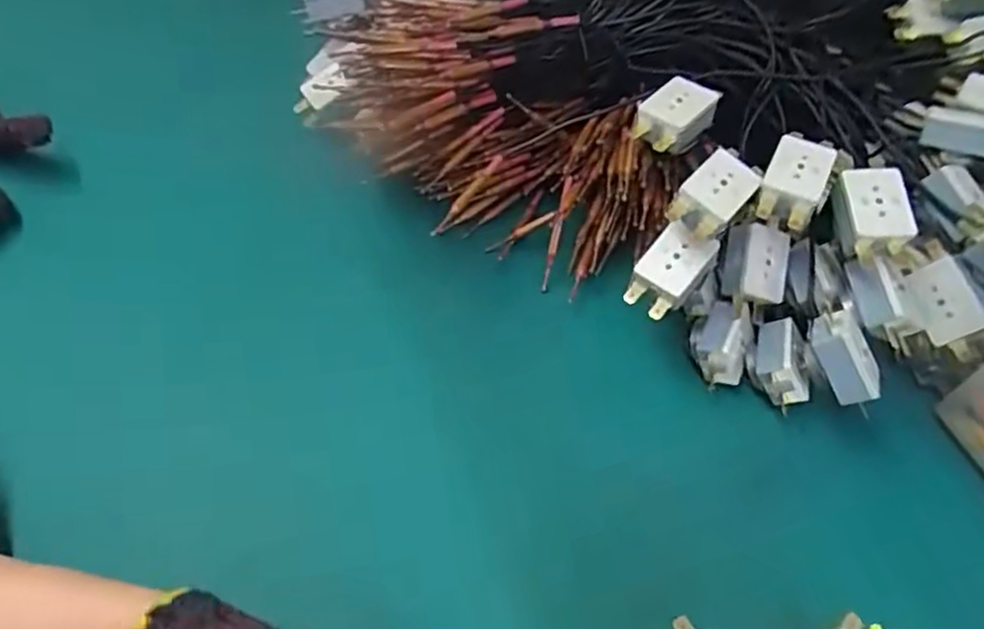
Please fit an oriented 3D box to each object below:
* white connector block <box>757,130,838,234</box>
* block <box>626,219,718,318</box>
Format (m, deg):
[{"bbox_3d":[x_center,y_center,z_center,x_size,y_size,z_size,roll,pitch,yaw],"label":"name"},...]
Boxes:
[{"bbox_3d":[0.149,-0.067,0.341,0.028,0.020,0.043,25,57,14],"label":"white connector block"},{"bbox_3d":[0.090,-0.020,0.356,0.030,0.019,0.046,33,87,23],"label":"block"}]

